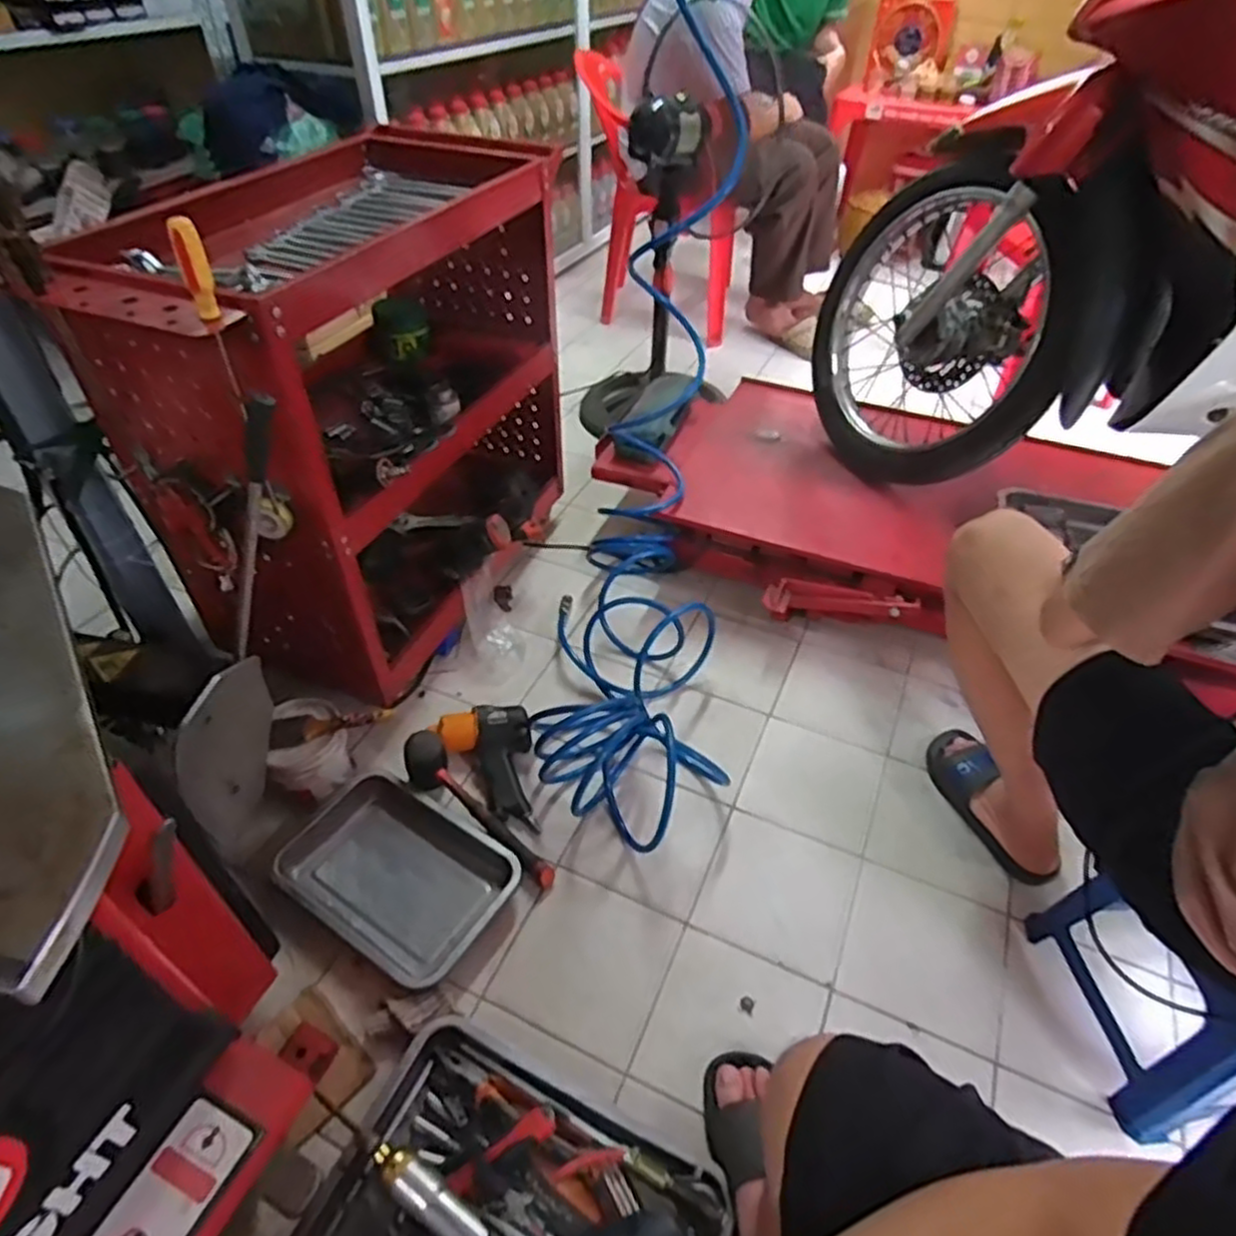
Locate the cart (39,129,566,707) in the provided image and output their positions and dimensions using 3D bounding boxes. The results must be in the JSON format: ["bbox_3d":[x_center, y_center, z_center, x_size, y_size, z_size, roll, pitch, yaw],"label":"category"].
[{"bbox_3d":[-0.390,-0.331,1.215,0.423,0.638,0.750,12,45,10],"label":"cart"}]

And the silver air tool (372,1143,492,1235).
[{"bbox_3d":[-0.179,0.566,0.718,0.148,0.028,0.035,24,48,22],"label":"silver air tool"}]

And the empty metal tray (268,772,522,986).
[{"bbox_3d":[-0.307,0.342,1.013,0.298,0.041,0.203,25,48,22],"label":"empty metal tray"}]

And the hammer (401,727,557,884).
[{"bbox_3d":[-0.204,0.272,1.052,0.066,0.079,0.290,-34,54,-31],"label":"hammer"}]

